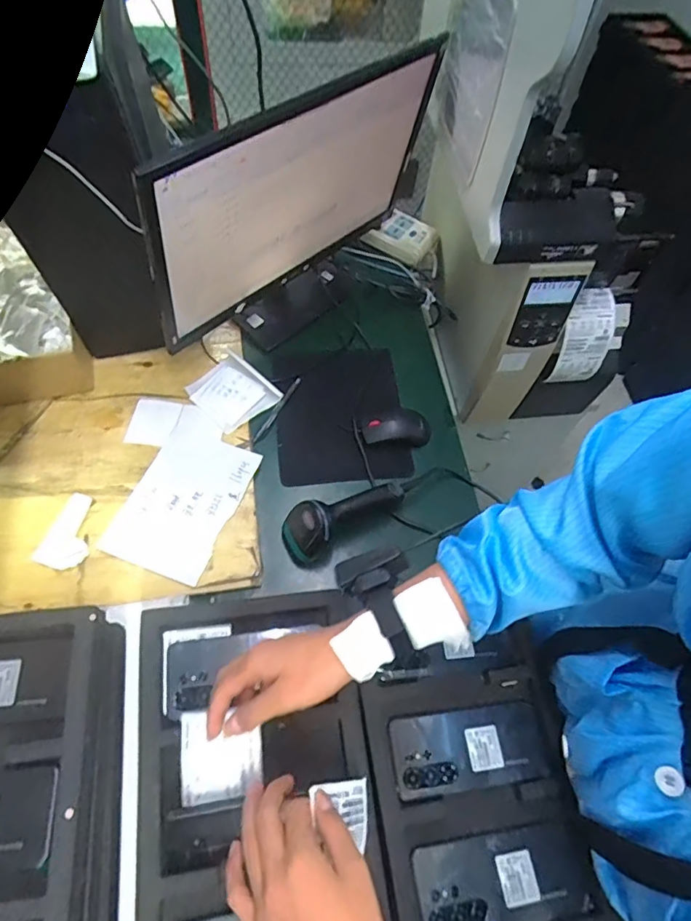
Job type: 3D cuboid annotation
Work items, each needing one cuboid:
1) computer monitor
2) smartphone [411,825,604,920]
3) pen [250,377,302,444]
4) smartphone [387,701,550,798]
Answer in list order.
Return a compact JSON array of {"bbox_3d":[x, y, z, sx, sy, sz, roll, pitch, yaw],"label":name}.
[{"bbox_3d":[-0.063,-0.390,0.763,0.093,0.296,0.531,39,65,16],"label":"computer monitor"},{"bbox_3d":[0.158,0.414,0.516,0.176,0.005,0.071,-3,60,-7],"label":"smartphone"},{"bbox_3d":[-0.106,-0.081,0.823,0.013,0.007,0.135,25,62,10],"label":"pen"},{"bbox_3d":[0.134,0.315,0.575,0.171,0.004,0.072,-4,60,-8],"label":"smartphone"}]

